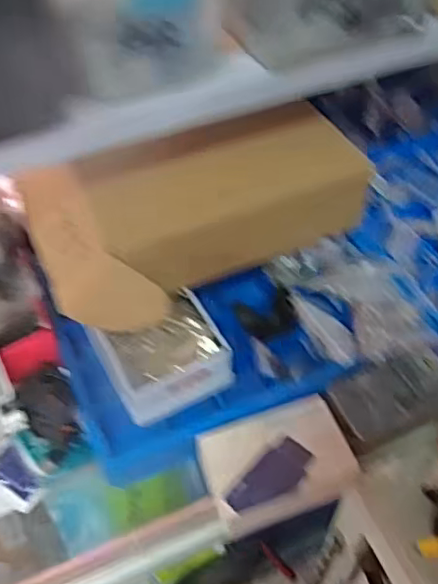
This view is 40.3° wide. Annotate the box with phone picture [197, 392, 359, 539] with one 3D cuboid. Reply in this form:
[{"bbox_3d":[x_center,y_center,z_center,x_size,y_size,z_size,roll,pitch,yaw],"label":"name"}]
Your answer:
[{"bbox_3d":[0.051,0.149,0.519,0.120,0.031,0.089,-14,51,-11],"label":"box with phone picture"}]

